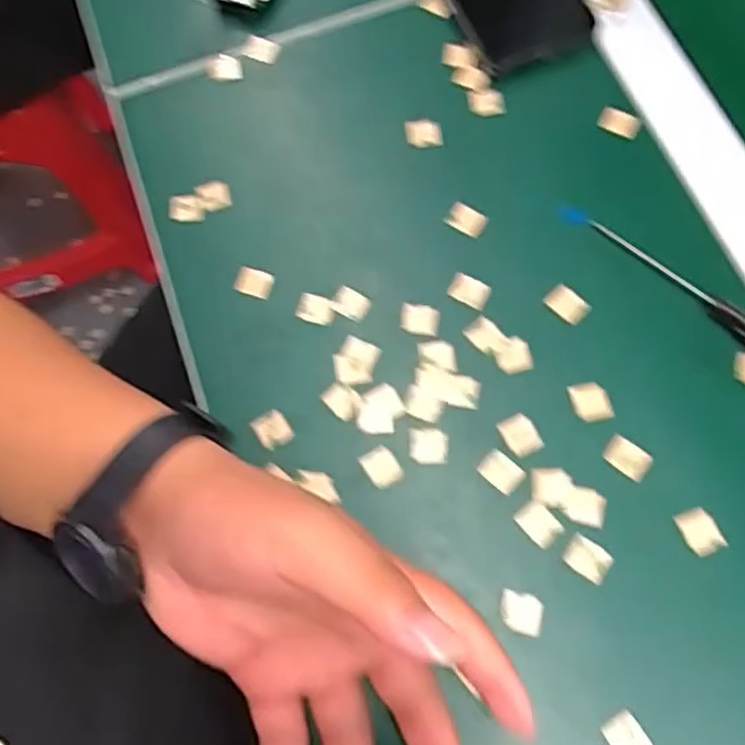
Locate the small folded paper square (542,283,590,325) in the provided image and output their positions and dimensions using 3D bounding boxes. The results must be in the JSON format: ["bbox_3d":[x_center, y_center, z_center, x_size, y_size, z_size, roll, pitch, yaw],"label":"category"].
[{"bbox_3d":[0.106,-0.037,0.374,0.022,0.004,0.016,40,77,14],"label":"small folded paper square"}]

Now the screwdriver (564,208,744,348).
[{"bbox_3d":[0.166,-0.047,0.366,0.148,0.016,0.010,42,78,15],"label":"screwdriver"}]

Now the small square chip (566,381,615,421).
[{"bbox_3d":[0.113,0.015,0.356,0.019,0.004,0.022,-16,71,-3],"label":"small square chip"}]

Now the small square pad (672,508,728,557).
[{"bbox_3d":[0.158,0.077,0.332,0.016,0.004,0.022,-26,72,-6],"label":"small square pad"}]

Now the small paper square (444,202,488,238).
[{"bbox_3d":[0.053,-0.087,0.394,0.022,0.004,0.015,27,74,11],"label":"small paper square"}]

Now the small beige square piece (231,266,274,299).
[{"bbox_3d":[-0.067,-0.051,0.388,0.022,0.004,0.015,17,73,8],"label":"small beige square piece"}]

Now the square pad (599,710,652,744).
[{"bbox_3d":[0.113,0.164,0.305,0.016,0.004,0.022,-32,72,-8],"label":"square pad"}]

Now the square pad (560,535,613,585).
[{"bbox_3d":[0.103,0.089,0.329,0.021,0.004,0.016,31,75,12],"label":"square pad"}]

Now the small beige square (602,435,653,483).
[{"bbox_3d":[0.128,0.042,0.343,0.023,0.004,0.016,36,76,14],"label":"small beige square"}]

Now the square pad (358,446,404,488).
[{"bbox_3d":[0.005,0.048,0.351,0.016,0.004,0.021,-34,73,-9],"label":"square pad"}]

